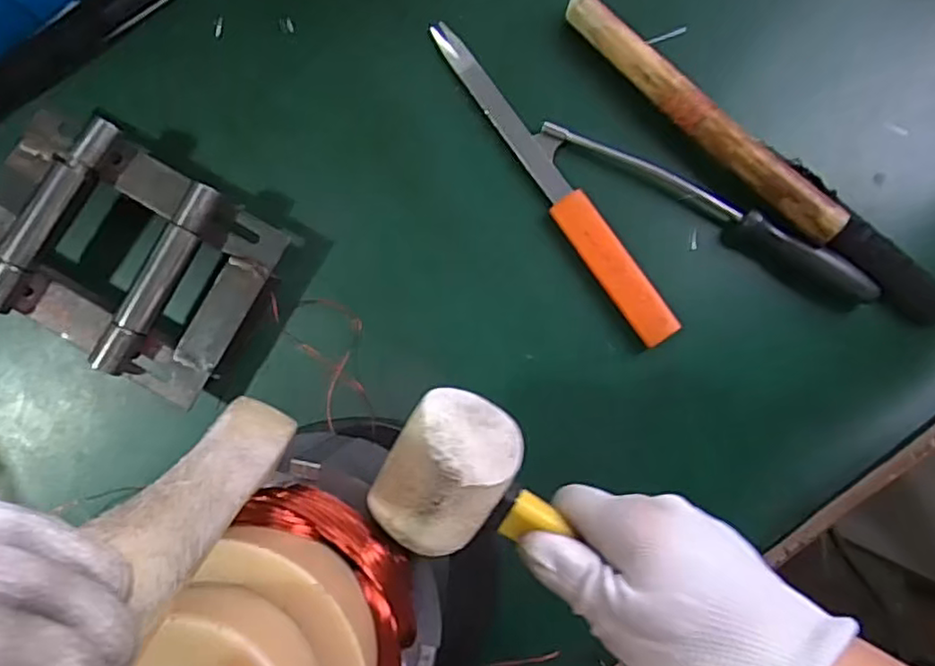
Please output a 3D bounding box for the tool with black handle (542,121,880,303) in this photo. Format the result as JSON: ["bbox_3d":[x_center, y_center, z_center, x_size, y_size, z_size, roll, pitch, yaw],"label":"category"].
[{"bbox_3d":[0.164,-0.086,0.451,0.243,0.021,0.028,32,87,2],"label":"tool with black handle"}]

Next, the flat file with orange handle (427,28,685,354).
[{"bbox_3d":[0.056,-0.106,0.454,0.026,0.013,0.263,-35,87,-1],"label":"flat file with orange handle"}]

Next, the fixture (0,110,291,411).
[{"bbox_3d":[-0.236,-0.054,0.438,0.199,0.038,0.138,31,87,2],"label":"fixture"}]

